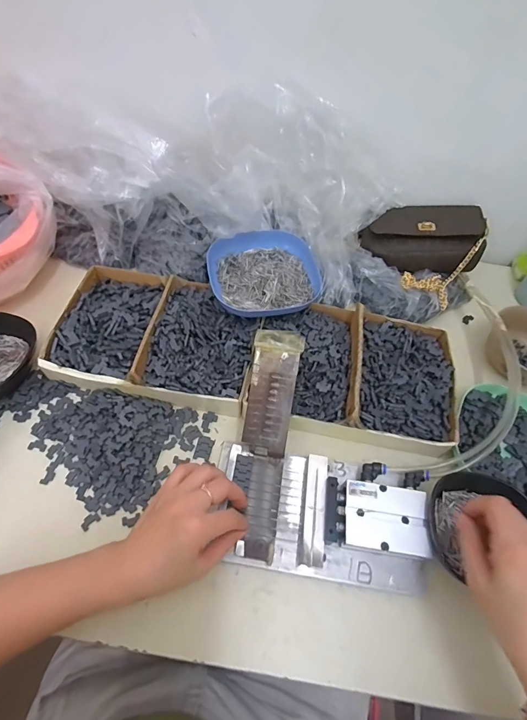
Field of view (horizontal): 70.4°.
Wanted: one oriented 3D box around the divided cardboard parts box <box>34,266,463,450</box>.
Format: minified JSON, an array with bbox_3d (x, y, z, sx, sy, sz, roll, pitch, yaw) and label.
[{"bbox_3d":[-0.009,-0.009,0.465,0.482,0.057,0.186,10,57,1],"label":"divided cardboard parts box"}]

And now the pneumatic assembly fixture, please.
[{"bbox_3d":[0.068,0.098,0.390,0.209,0.078,0.220,9,57,1],"label":"pneumatic assembly fixture"}]

